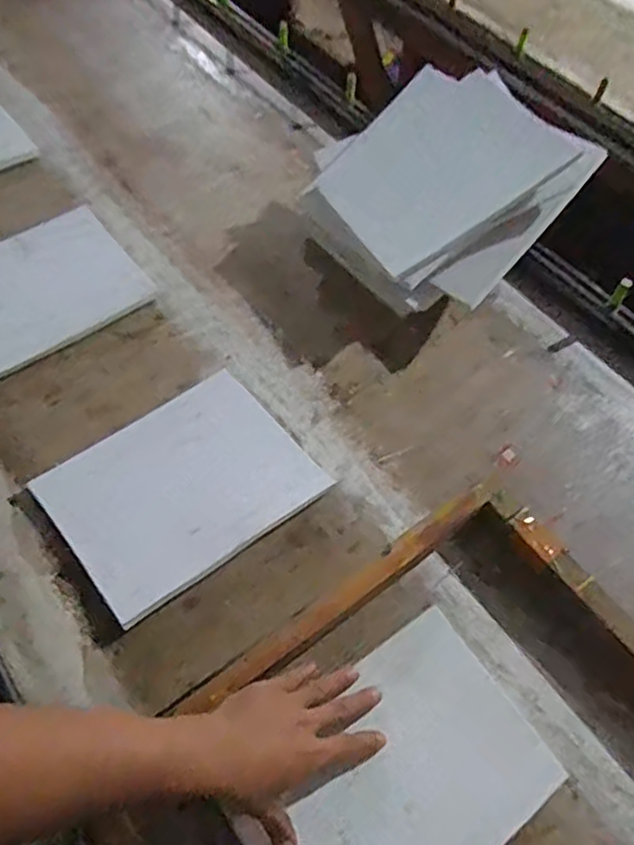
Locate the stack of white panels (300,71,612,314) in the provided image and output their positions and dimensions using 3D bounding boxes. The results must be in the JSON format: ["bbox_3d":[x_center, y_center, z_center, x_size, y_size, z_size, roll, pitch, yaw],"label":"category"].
[{"bbox_3d":[0.158,-0.315,0.850,0.316,0.068,0.295,-43,70,3],"label":"stack of white panels"}]

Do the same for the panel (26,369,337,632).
[{"bbox_3d":[-0.155,0.074,0.755,0.272,0.018,0.209,-35,67,-20],"label":"panel"}]

